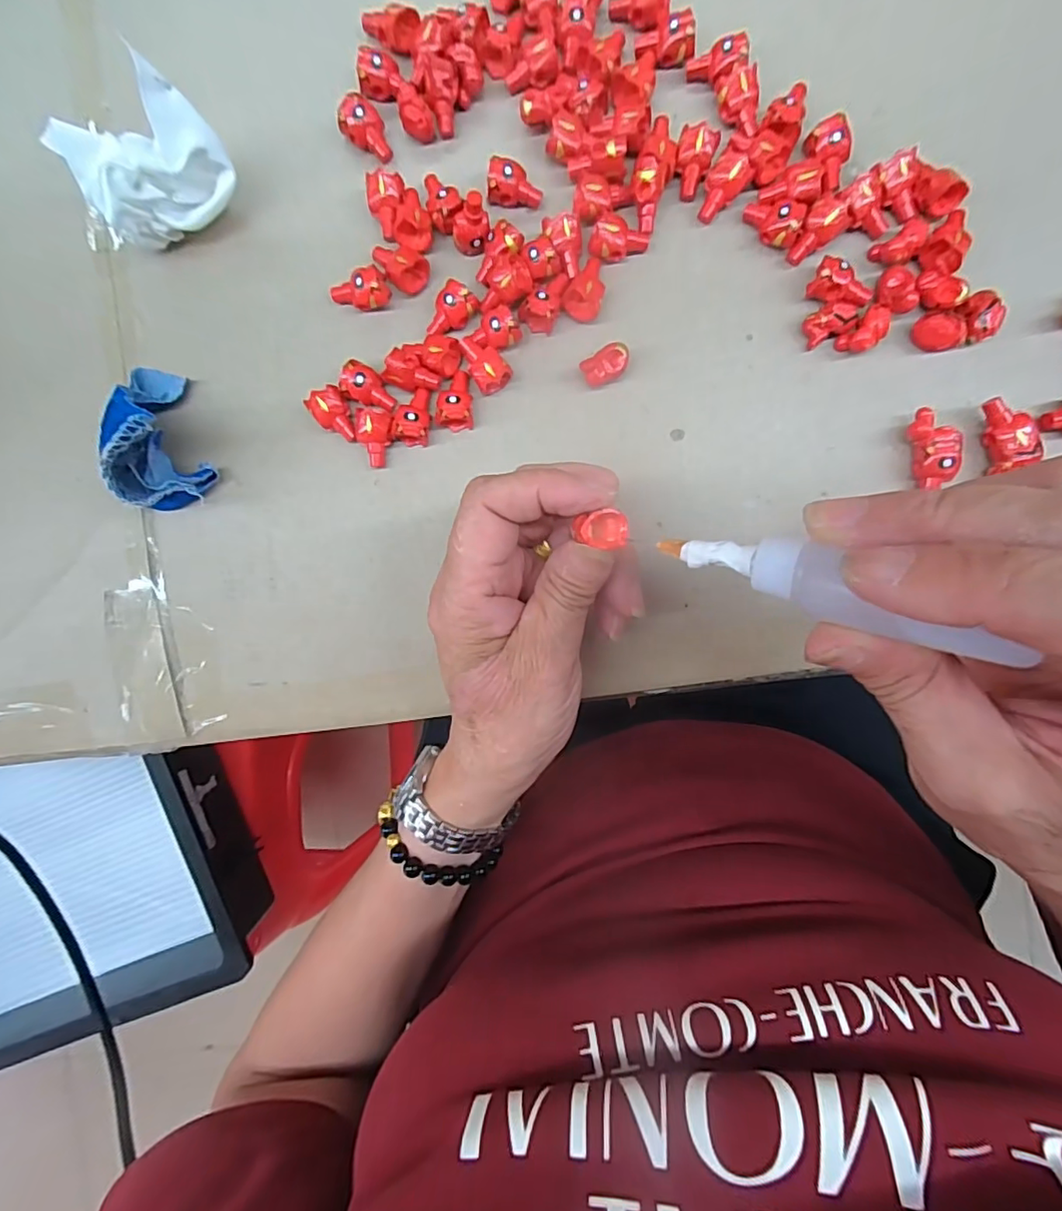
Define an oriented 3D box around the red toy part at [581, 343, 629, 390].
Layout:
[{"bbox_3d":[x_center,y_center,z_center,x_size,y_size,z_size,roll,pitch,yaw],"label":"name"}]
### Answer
[{"bbox_3d":[0.033,-0.106,0.243,0.020,0.014,0.013,-26,91,5],"label":"red toy part"}]

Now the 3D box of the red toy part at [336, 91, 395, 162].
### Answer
[{"bbox_3d":[-0.074,-0.212,0.243,0.017,0.015,0.022,-28,91,5],"label":"red toy part"}]

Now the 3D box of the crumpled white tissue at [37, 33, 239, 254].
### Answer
[{"bbox_3d":[-0.162,-0.187,0.233,0.062,0.050,0.042,-29,91,5],"label":"crumpled white tissue"}]

